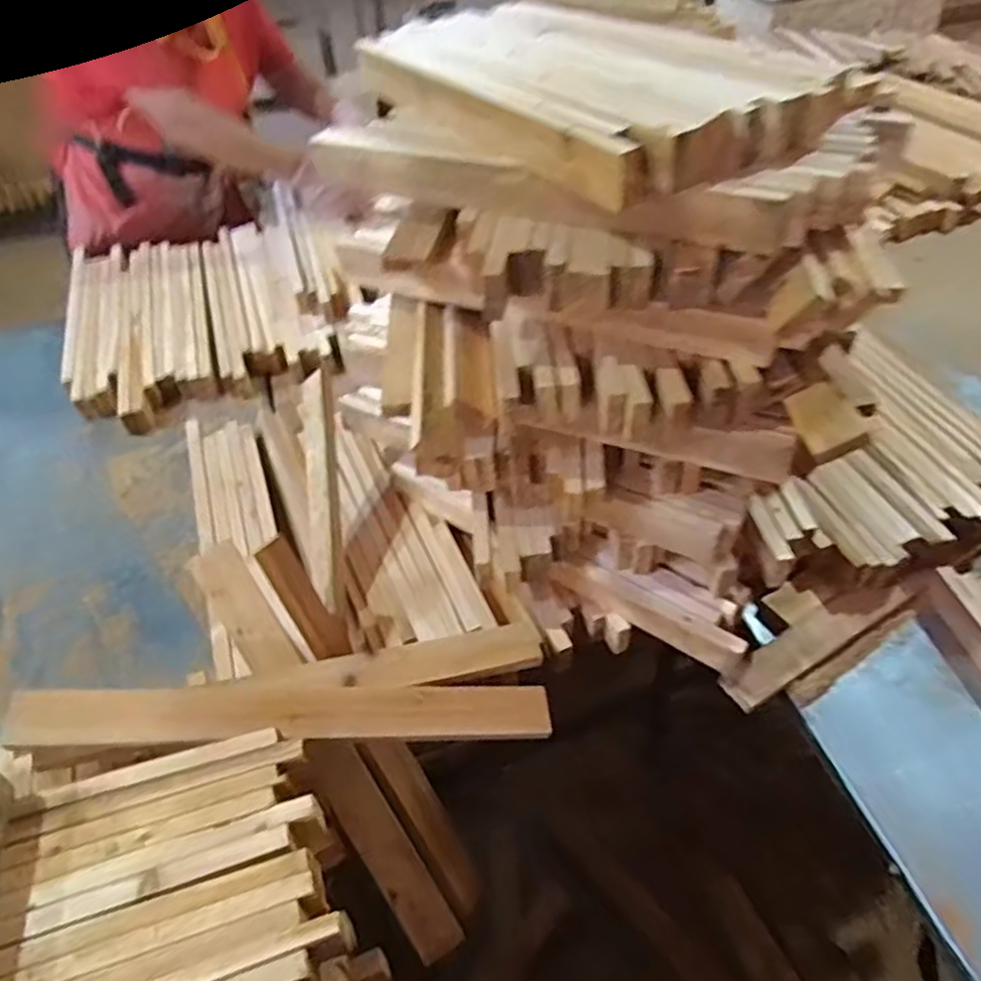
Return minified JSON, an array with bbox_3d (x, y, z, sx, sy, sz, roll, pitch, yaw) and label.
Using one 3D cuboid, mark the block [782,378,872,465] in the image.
[{"bbox_3d":[0.306,-0.065,0.655,0.049,0.012,0.077,-30,47,21],"label":"block"}]

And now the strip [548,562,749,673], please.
[{"bbox_3d":[0.172,0.132,0.805,0.223,0.047,0.026,28,53,26],"label":"strip"}]

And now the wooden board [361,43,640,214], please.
[{"bbox_3d":[-0.021,-0.376,0.715,0.034,0.049,0.445,-29,51,-23],"label":"wooden board"}]

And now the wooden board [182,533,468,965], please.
[{"bbox_3d":[-0.169,0.275,0.756,0.051,0.023,0.485,-31,93,-24],"label":"wooden board"}]

